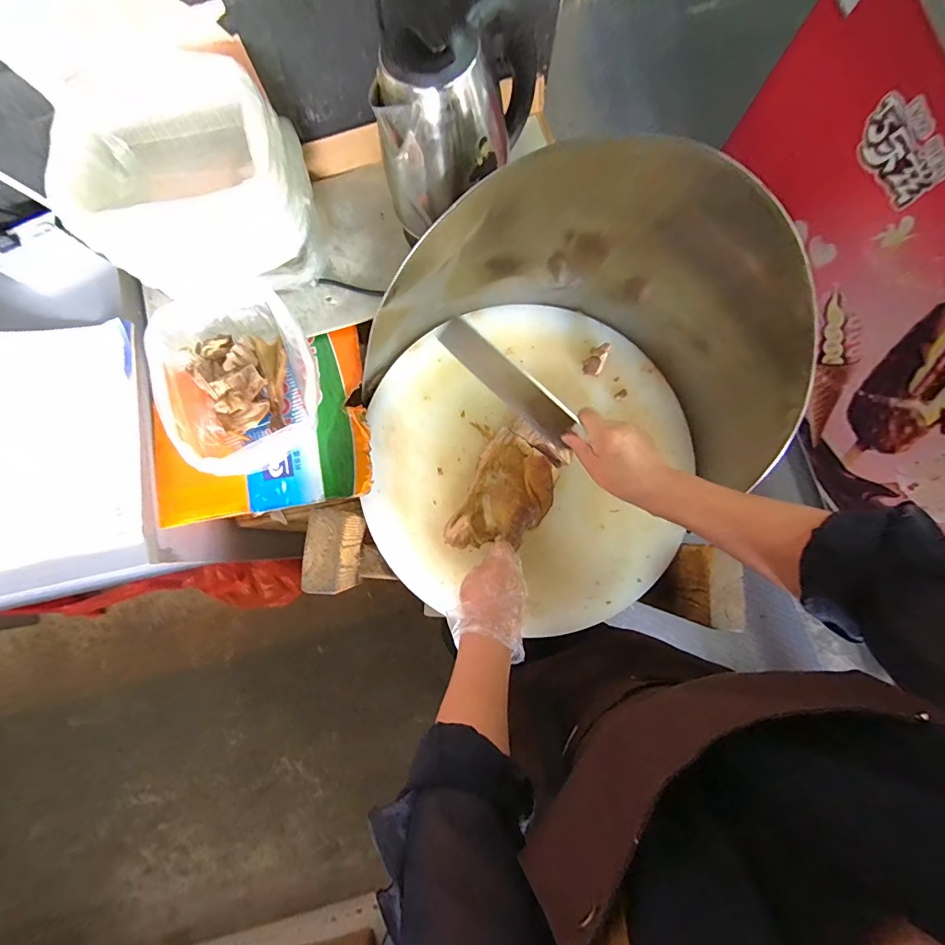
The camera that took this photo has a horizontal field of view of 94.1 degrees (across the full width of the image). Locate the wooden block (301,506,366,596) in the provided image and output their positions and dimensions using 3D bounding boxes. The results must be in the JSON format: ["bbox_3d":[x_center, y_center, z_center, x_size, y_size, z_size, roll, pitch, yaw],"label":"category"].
[{"bbox_3d":[-0.181,0.103,0.585,0.049,0.101,0.105,5,80,0],"label":"wooden block"}]

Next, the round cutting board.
[{"bbox_3d":[0.076,-0.026,0.625,0.440,0.025,0.448,0,80,-1],"label":"round cutting board"}]

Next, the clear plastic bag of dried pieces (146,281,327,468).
[{"bbox_3d":[-0.305,-0.130,0.575,0.190,0.071,0.232,-33,82,-7],"label":"clear plastic bag of dried pieces"}]

